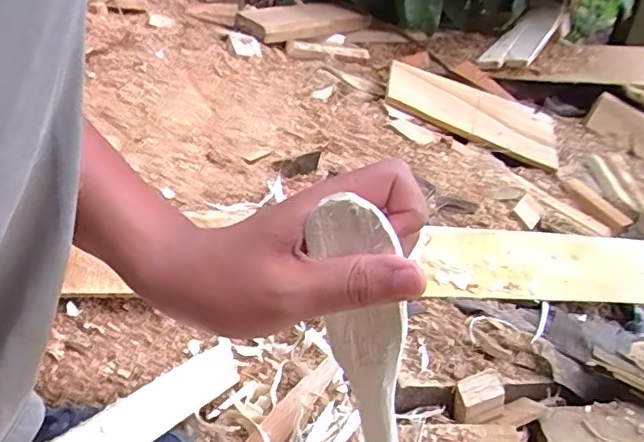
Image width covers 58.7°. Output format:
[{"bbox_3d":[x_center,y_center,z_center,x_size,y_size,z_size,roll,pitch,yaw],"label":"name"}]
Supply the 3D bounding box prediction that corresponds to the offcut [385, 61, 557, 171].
[{"bbox_3d":[0.262,-0.190,0.999,0.308,0.033,0.132,21,44,-1],"label":"offcut"}]

